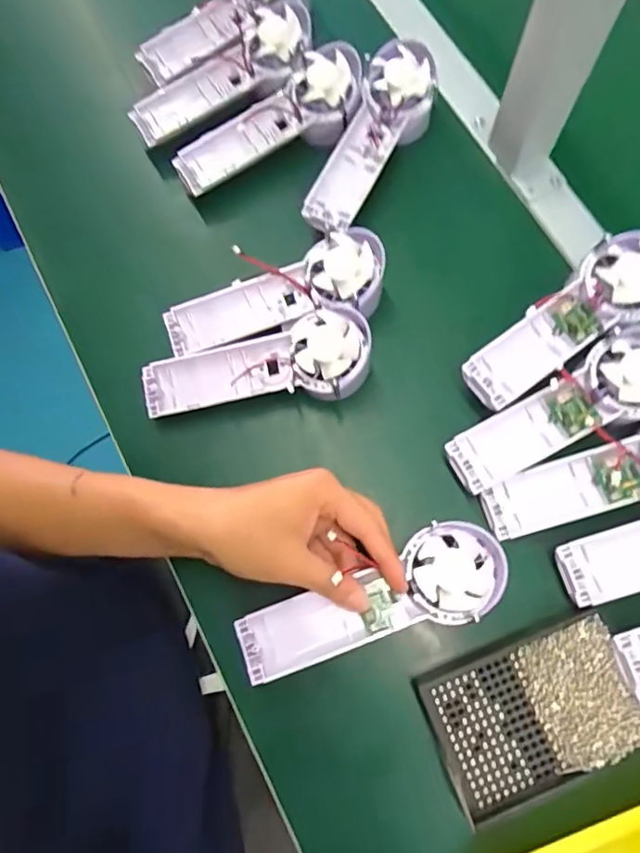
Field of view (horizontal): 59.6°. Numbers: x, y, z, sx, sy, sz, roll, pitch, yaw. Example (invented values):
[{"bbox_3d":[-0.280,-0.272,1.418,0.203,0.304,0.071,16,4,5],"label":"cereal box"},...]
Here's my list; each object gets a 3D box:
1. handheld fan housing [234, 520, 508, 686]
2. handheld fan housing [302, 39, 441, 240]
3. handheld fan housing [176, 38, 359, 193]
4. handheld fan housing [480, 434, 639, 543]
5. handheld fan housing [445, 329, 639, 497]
[{"bbox_3d":[0.035,0.114,0.363,0.178,0.020,0.059,-21,75,-1],"label":"handheld fan housing"},{"bbox_3d":[0.041,-0.242,0.472,0.062,0.038,0.177,28,78,9],"label":"handheld fan housing"},{"bbox_3d":[-0.040,-0.259,0.476,0.180,0.034,0.065,-34,76,-7],"label":"handheld fan housing"},{"bbox_3d":[0.205,0.034,0.394,0.175,0.041,0.061,-16,75,-2],"label":"handheld fan housing"},{"bbox_3d":[0.178,-0.009,0.401,0.176,0.030,0.058,-30,76,-6],"label":"handheld fan housing"}]

